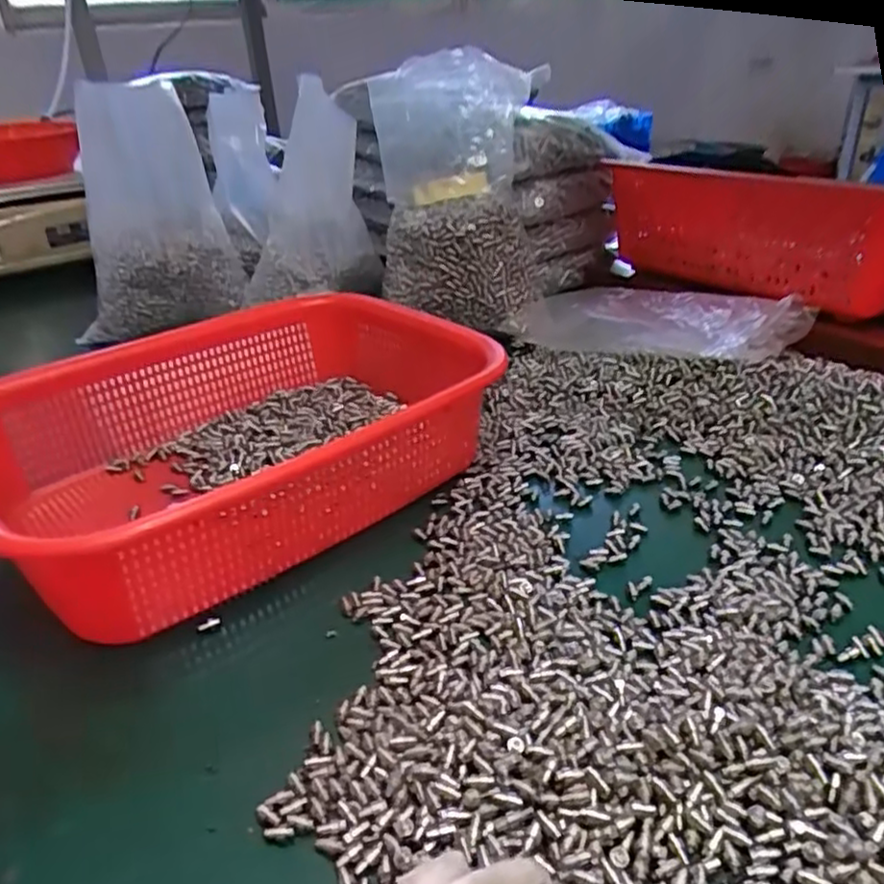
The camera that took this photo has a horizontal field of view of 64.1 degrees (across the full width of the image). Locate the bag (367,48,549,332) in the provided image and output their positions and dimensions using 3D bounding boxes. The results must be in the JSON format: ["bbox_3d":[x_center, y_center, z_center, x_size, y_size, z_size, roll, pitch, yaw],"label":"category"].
[{"bbox_3d":[0.009,-0.204,0.584,0.118,0.195,0.122,-9,30,-8],"label":"bag"}]

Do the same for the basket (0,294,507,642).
[{"bbox_3d":[-0.114,-0.008,0.415,0.283,0.071,0.221,-25,36,-32],"label":"basket"}]

